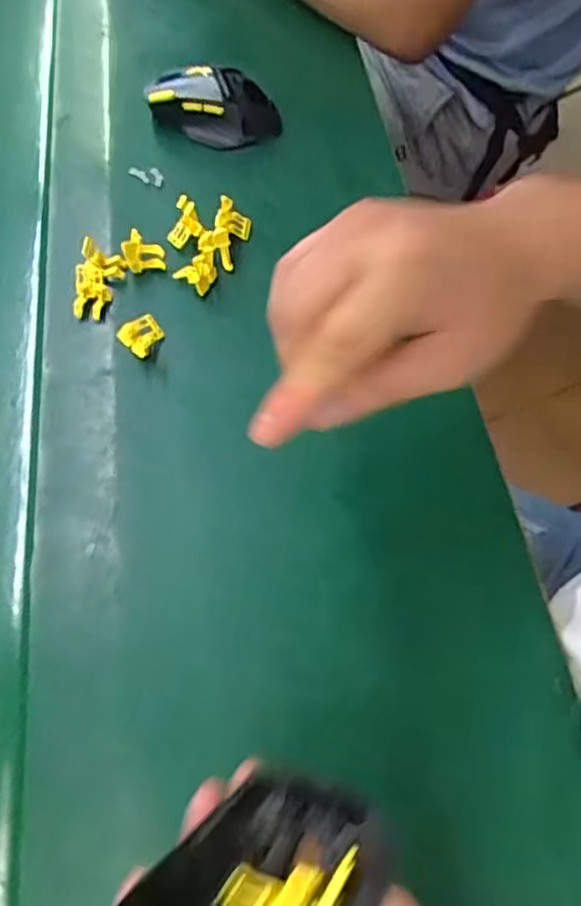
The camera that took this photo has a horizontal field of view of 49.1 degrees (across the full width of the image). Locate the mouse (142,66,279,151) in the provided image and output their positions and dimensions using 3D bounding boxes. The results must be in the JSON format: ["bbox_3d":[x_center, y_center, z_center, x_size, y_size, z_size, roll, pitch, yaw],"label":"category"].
[{"bbox_3d":[-0.068,-0.310,0.560,0.118,0.036,0.070,13,62,5],"label":"mouse"}]

